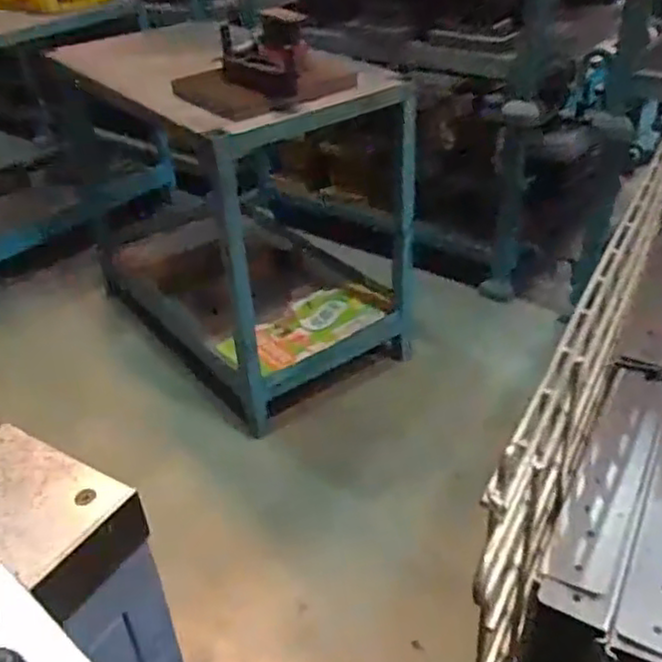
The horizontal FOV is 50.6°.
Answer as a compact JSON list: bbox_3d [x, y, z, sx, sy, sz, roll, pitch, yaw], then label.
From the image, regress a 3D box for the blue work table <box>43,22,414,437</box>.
[{"bbox_3d":[-0.276,-0.368,1.921,0.545,0.742,1.023,-23,40,-28],"label":"blue work table"}]

